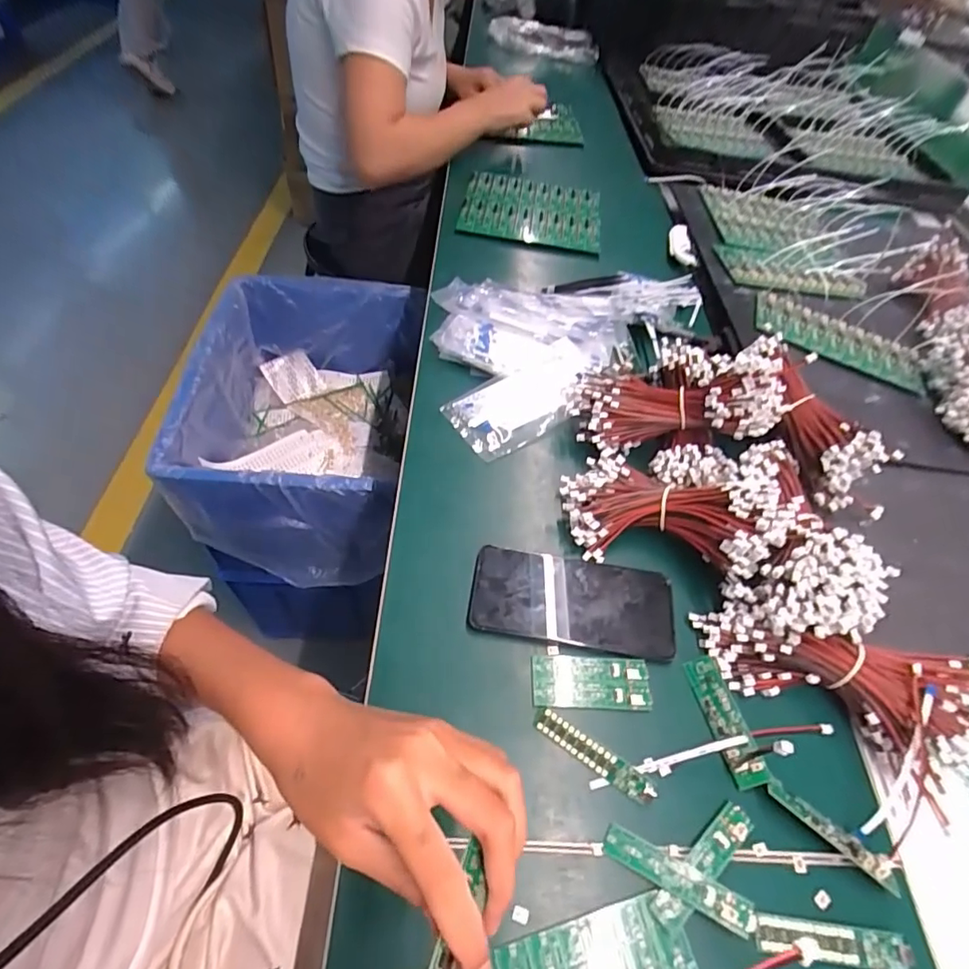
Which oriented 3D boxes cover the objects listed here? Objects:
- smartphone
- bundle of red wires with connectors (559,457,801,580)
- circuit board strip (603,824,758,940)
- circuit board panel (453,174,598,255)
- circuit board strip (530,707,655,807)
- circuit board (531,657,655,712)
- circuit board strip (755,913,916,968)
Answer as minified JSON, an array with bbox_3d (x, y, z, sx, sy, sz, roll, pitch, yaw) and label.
[{"bbox_3d":[0.069,0.089,0.404,0.155,0.005,0.071,10,54,-1],"label":"smartphone"},{"bbox_3d":[0.153,0.019,0.424,0.171,0.036,0.092,7,54,20],"label":"bundle of red wires with connectors"},{"bbox_3d":[0.113,0.231,0.305,0.085,0.006,0.017,21,52,21],"label":"circuit board strip"},{"bbox_3d":[0.070,-0.399,0.753,0.196,0.014,0.172,10,56,-3],"label":"circuit board panel"},{"bbox_3d":[0.072,0.178,0.342,0.085,0.007,0.014,31,57,14],"label":"circuit board strip"},{"bbox_3d":[0.077,0.143,0.374,0.084,0.007,0.035,5,54,-4],"label":"circuit board"},{"bbox_3d":[0.200,0.264,0.297,0.084,0.006,0.020,9,54,-1],"label":"circuit board strip"}]

